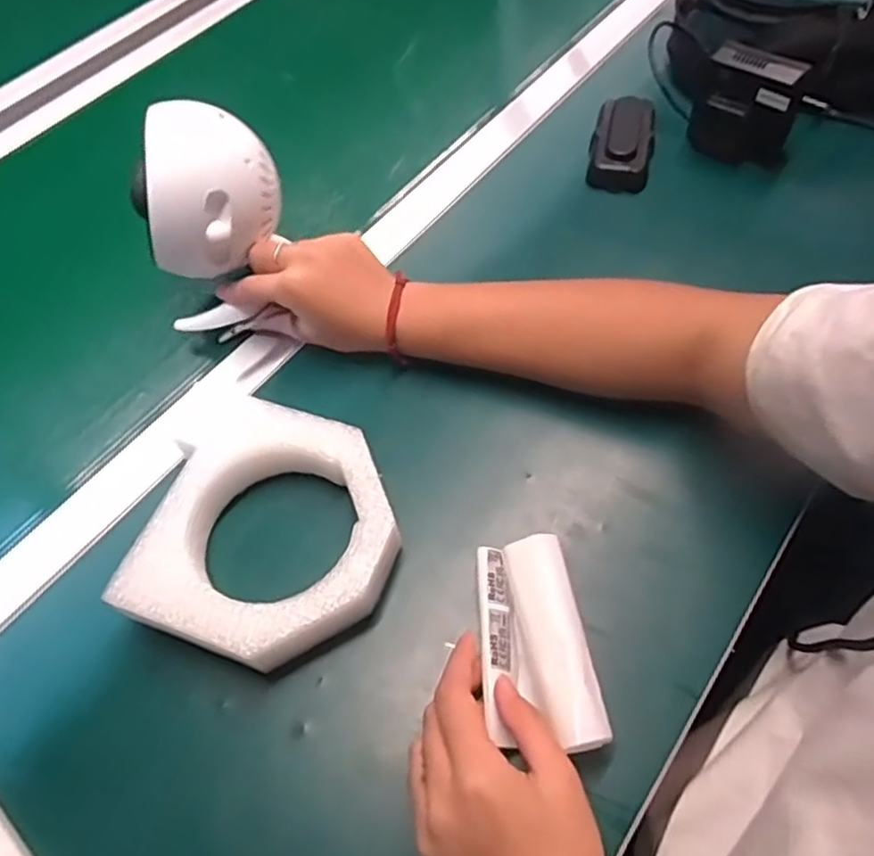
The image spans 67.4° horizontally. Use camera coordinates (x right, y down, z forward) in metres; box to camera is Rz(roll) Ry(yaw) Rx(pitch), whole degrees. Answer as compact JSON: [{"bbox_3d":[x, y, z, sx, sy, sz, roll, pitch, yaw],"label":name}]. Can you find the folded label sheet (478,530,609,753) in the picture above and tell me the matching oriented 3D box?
[{"bbox_3d":[0.050,0.112,0.347,0.054,0.021,0.107,-6,58,-3],"label":"folded label sheet"}]

